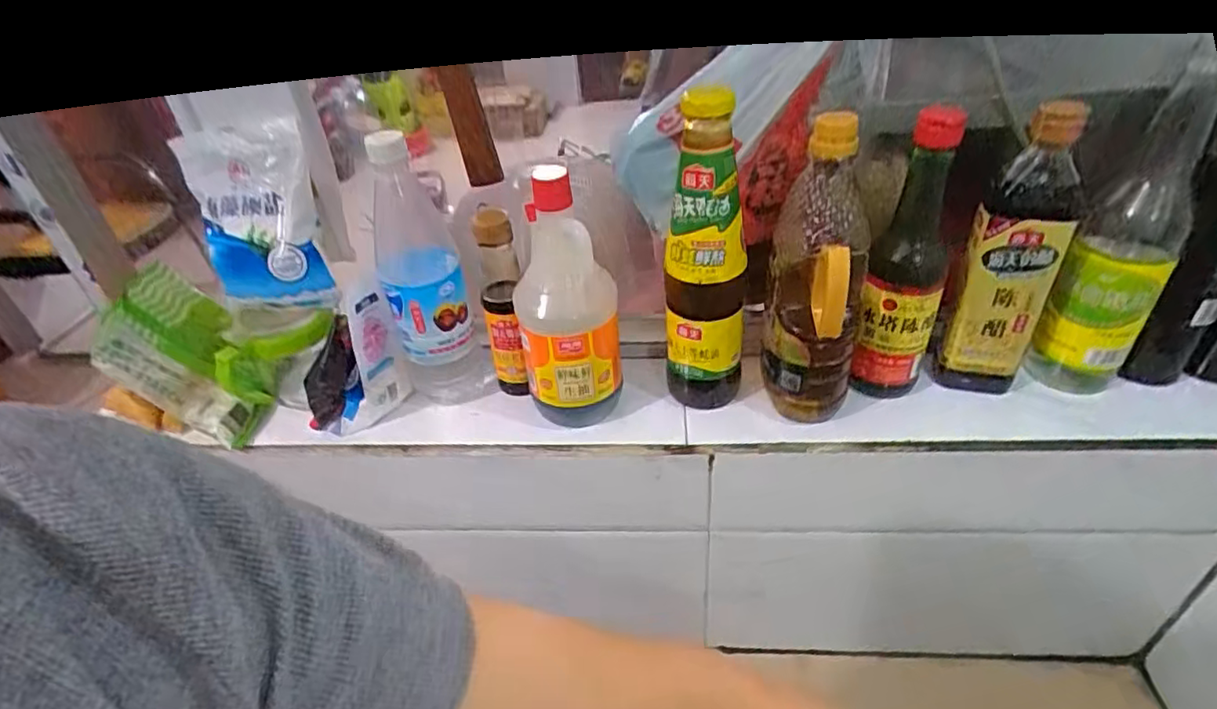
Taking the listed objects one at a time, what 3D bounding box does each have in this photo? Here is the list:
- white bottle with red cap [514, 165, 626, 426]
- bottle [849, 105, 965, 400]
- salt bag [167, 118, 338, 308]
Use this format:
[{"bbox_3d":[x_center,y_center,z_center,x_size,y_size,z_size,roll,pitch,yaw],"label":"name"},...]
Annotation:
[{"bbox_3d":[-0.035,-0.038,0.520,0.083,0.212,0.075,-11,38,-7],"label":"white bottle with red cap"},{"bbox_3d":[0.240,-0.070,0.501,0.054,0.241,0.059,15,42,25],"label":"bottle"},{"bbox_3d":[-0.300,-0.112,0.536,0.113,0.149,0.031,-4,14,5],"label":"salt bag"}]

